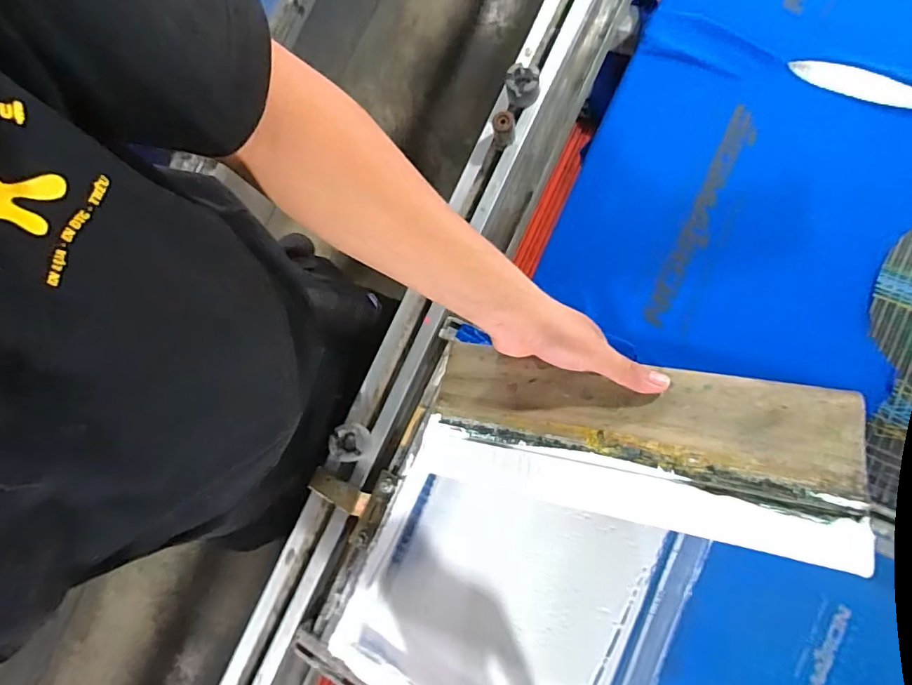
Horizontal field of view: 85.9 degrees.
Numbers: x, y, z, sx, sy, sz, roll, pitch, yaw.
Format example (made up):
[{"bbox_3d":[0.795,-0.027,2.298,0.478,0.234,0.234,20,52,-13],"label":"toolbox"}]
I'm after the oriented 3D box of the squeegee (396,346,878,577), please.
[{"bbox_3d":[0.132,0.079,0.407,0.329,0.027,0.124,6,74,23],"label":"squeegee"}]

